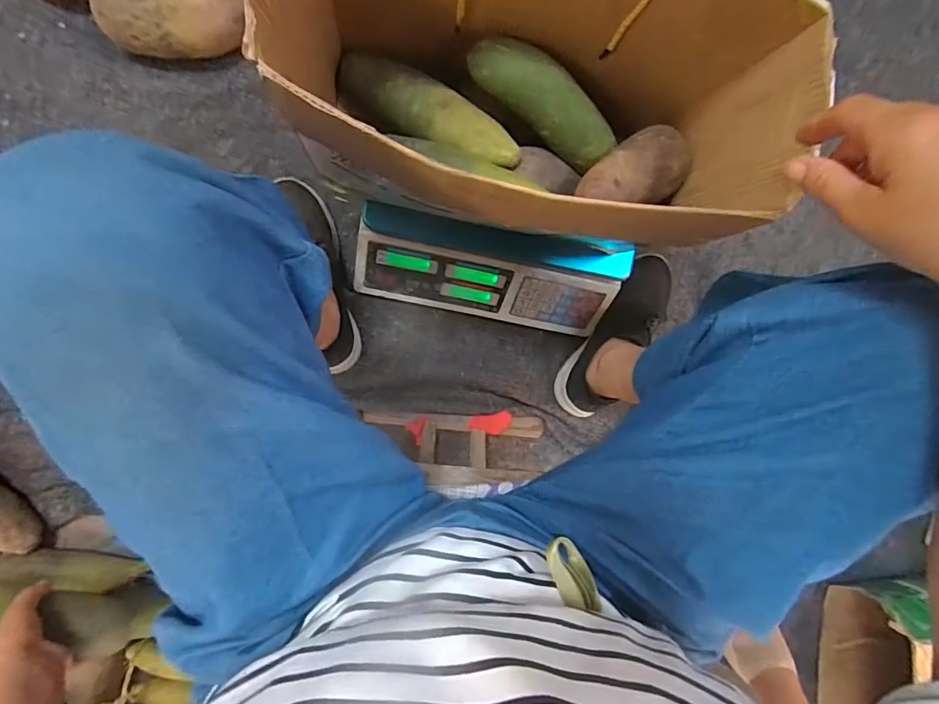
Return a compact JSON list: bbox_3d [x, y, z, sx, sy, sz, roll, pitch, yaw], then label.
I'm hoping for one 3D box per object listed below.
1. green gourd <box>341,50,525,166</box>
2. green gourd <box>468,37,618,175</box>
[{"bbox_3d":[-0.039,-0.231,0.459,0.204,0.055,0.058,30,89,15],"label":"green gourd"},{"bbox_3d":[0.072,-0.234,0.447,0.154,0.056,0.055,33,90,-10],"label":"green gourd"}]

